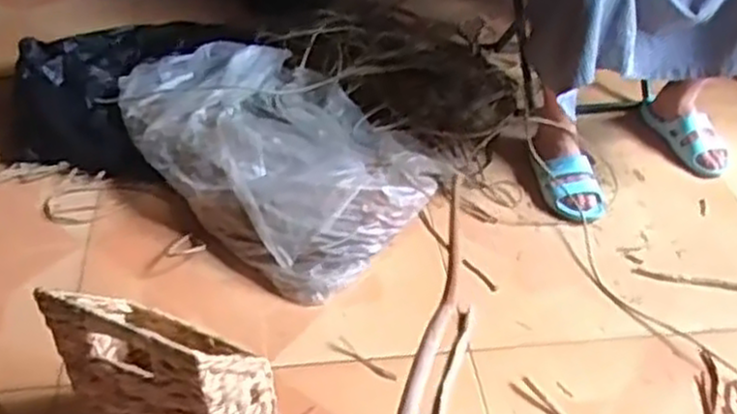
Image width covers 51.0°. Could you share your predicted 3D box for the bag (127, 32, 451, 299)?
[{"bbox_3d":[-0.191,-0.125,1.427,0.641,0.127,0.417,30,47,28],"label":"bag"}]

